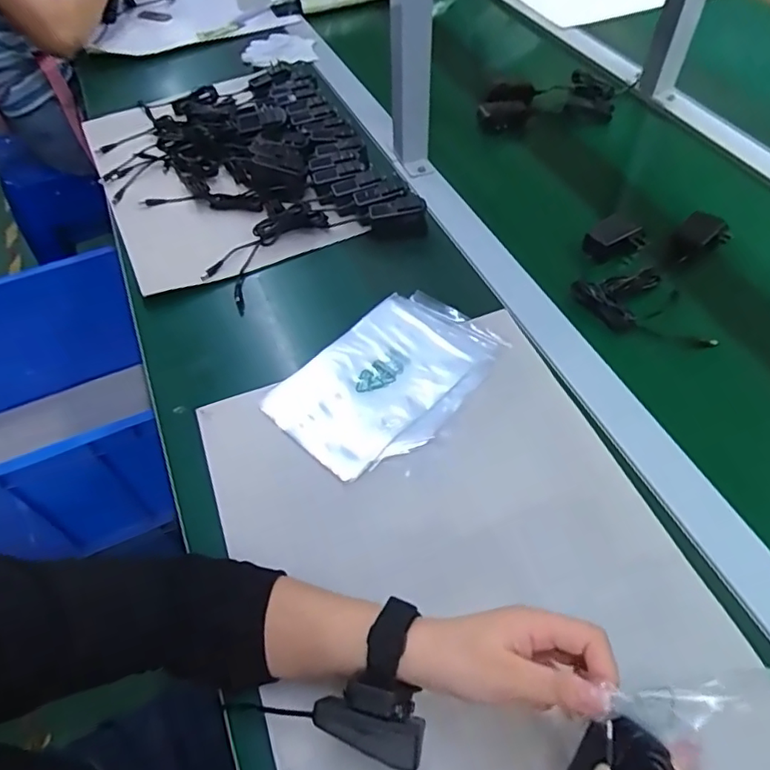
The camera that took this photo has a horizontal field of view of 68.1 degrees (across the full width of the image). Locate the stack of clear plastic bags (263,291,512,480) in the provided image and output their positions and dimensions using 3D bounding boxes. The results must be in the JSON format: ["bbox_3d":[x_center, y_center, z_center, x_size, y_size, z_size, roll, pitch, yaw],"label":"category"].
[{"bbox_3d":[0.006,-0.008,0.602,0.153,0.016,0.233,37,63,26],"label":"stack of clear plastic bags"}]

